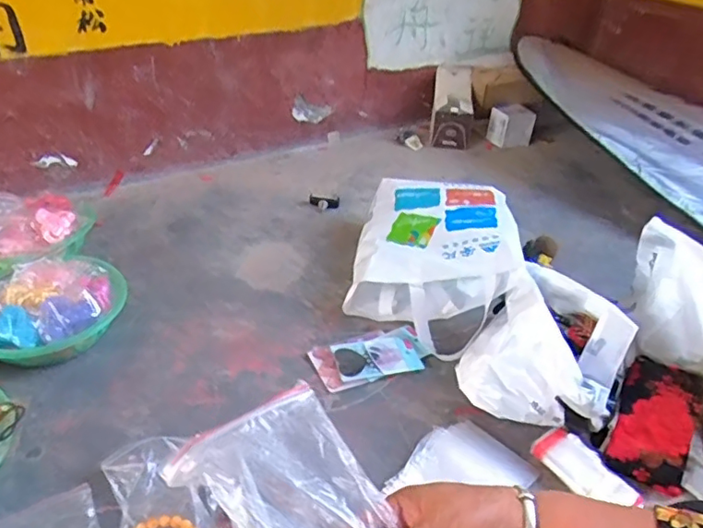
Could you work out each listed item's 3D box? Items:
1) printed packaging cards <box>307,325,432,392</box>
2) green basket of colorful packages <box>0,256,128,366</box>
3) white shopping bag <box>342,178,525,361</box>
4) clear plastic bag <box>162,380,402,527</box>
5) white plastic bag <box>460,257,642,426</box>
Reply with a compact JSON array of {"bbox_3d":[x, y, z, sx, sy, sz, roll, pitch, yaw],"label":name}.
[{"bbox_3d":[0.035,0.146,0.904,0.180,0.011,0.098,-11,37,-20],"label":"printed packaging cards"},{"bbox_3d":[-0.475,0.066,0.885,0.226,0.094,0.205,-15,39,-24],"label":"green basket of colorful packages"},{"bbox_3d":[0.149,-0.018,1.033,0.271,0.146,0.356,9,35,8],"label":"white shopping bag"},{"bbox_3d":[-0.029,0.156,0.344,0.100,0.013,0.154,-23,63,-33],"label":"clear plastic bag"},{"bbox_3d":[0.291,0.116,0.842,0.200,0.155,0.199,21,39,24],"label":"white plastic bag"}]

